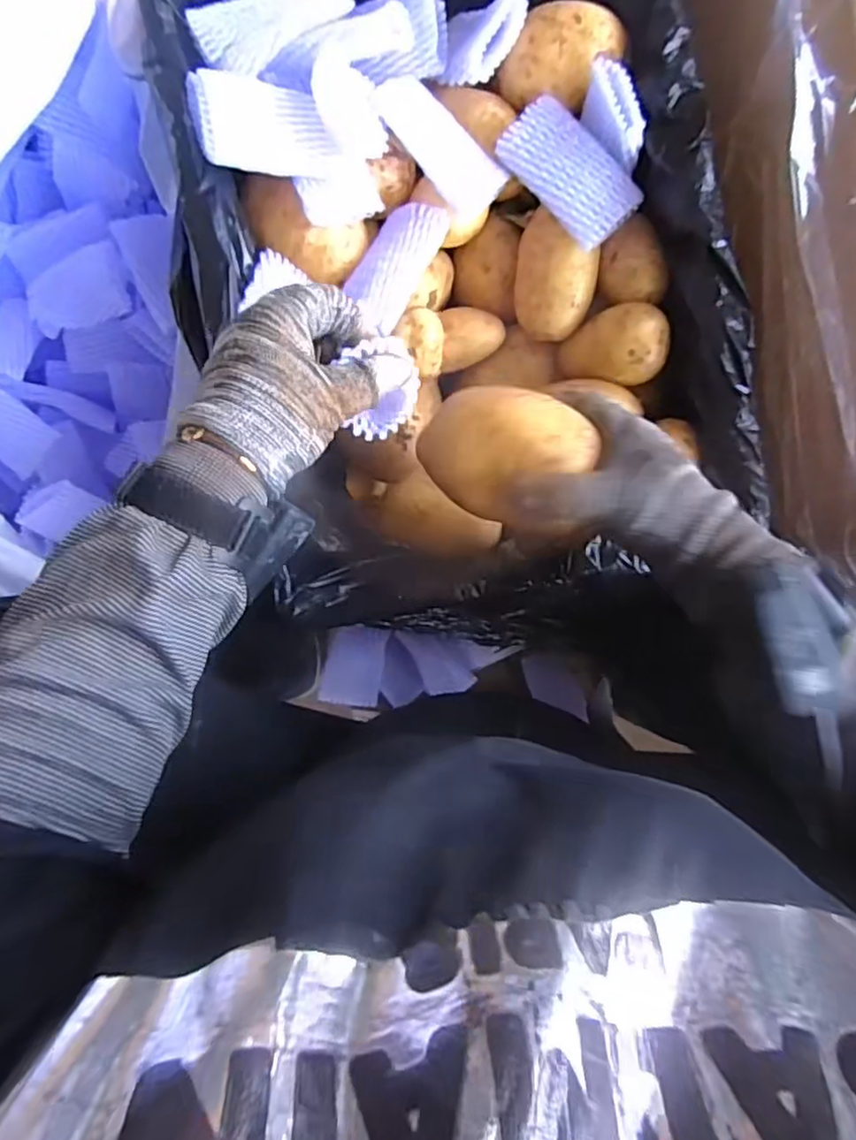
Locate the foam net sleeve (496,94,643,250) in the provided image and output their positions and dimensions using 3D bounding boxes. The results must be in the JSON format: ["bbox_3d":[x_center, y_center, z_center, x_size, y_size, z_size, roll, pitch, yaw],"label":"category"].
[{"bbox_3d":[0.101,-0.286,0.456,0.056,0.011,0.102,-43,91,1],"label":"foam net sleeve"}]

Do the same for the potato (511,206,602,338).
[{"bbox_3d":[0.100,-0.227,0.492,0.059,0.041,0.088,5,92,0],"label":"potato"}]

